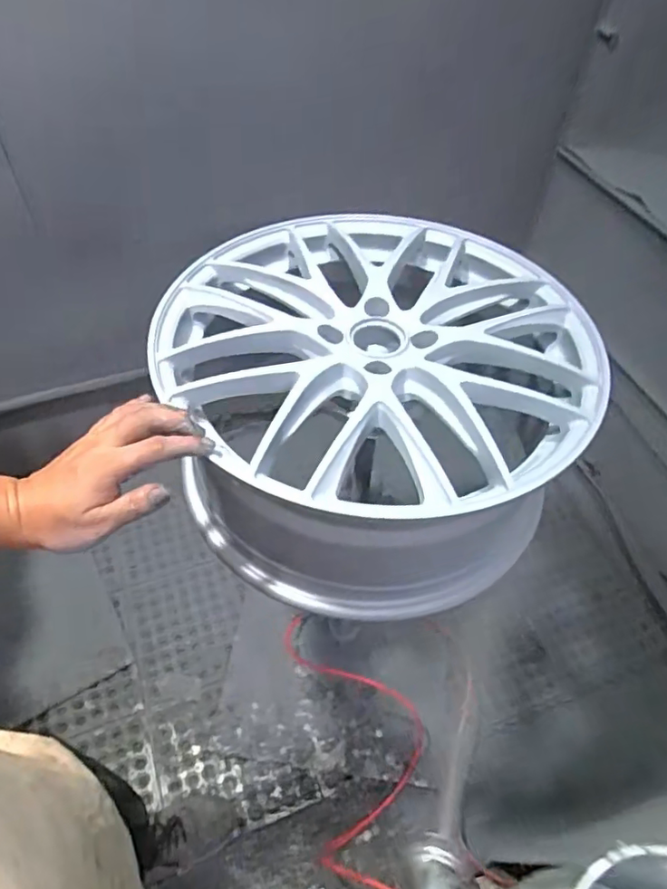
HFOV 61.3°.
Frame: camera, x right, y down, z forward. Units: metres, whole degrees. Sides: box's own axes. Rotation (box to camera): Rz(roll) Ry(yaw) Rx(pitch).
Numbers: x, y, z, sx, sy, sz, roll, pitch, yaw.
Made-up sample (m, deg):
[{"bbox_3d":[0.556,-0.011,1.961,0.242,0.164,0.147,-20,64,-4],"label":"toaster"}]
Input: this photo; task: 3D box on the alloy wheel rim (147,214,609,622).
[{"bbox_3d":[0.043,-0.066,0.665,0.457,0.199,0.452,0,51,0],"label":"alloy wheel rim"}]

